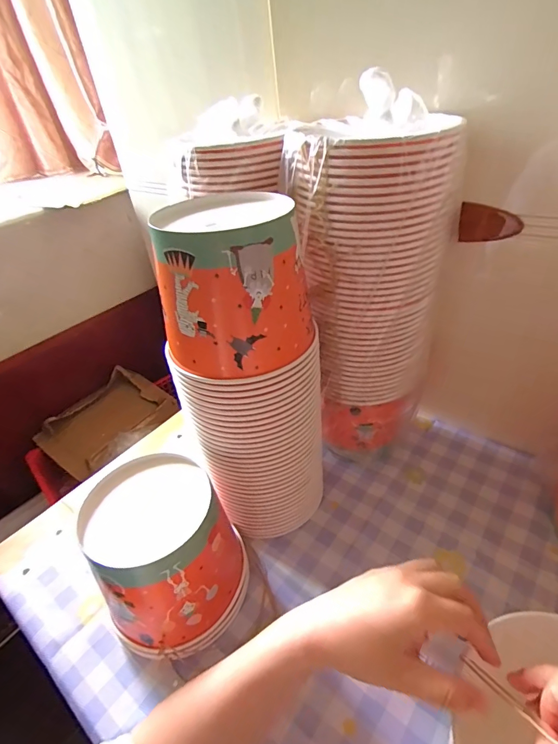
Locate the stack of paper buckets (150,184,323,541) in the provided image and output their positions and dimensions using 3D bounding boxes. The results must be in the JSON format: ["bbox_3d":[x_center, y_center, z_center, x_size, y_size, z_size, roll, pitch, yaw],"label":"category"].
[{"bbox_3d":[-0.029,0.019,0.453,0.148,0.383,0.151,-2,37,6],"label":"stack of paper buckets"}]

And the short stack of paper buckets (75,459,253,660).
[{"bbox_3d":[-0.113,0.191,0.423,0.136,0.150,0.136,-21,39,-18],"label":"short stack of paper buckets"}]

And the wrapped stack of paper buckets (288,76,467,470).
[{"bbox_3d":[0.106,-0.080,0.483,0.138,0.403,0.139,-28,42,-25],"label":"wrapped stack of paper buckets"}]

